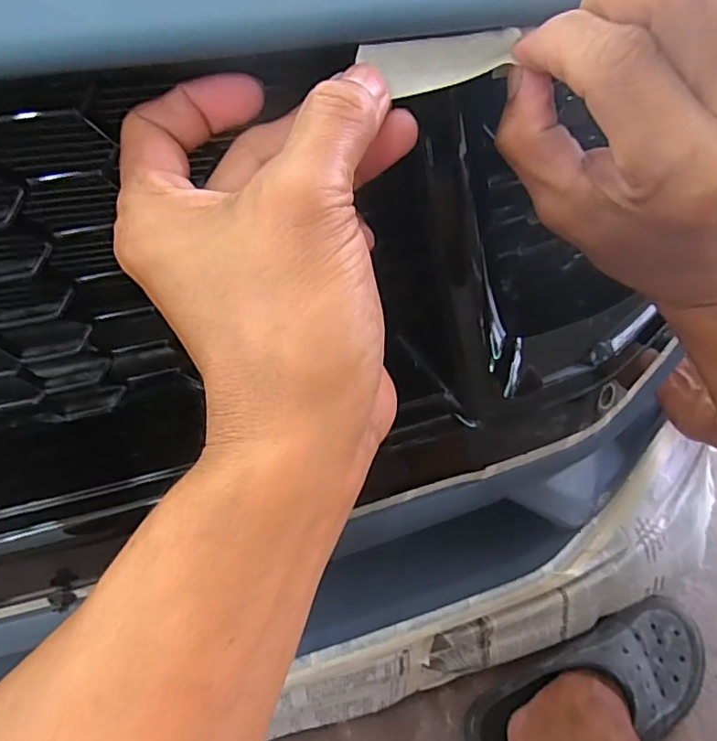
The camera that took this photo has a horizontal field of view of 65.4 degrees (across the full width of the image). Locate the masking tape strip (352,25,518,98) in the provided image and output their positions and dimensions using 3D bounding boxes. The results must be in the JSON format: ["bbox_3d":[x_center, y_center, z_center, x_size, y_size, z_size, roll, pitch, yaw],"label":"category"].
[{"bbox_3d":[0.029,-0.105,0.189,0.058,0.004,0.018,-16,87,-13],"label":"masking tape strip"}]

